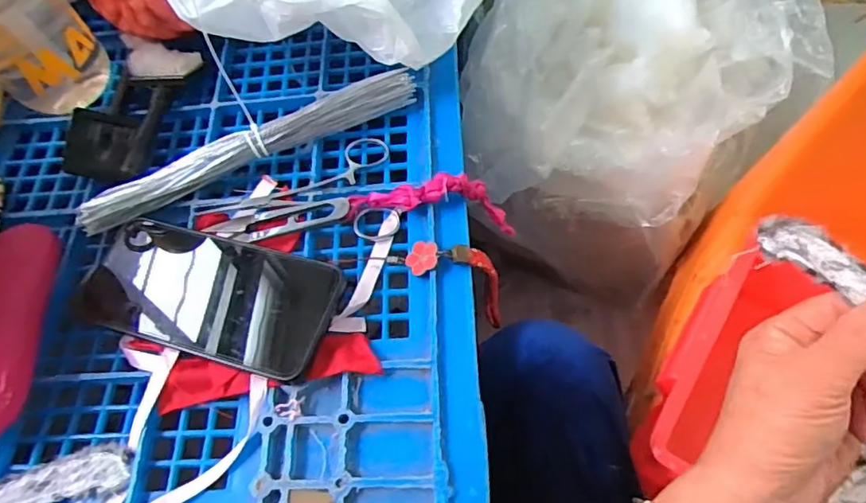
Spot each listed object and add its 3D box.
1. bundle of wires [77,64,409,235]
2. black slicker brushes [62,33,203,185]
[{"bbox_3d":[-0.131,-0.077,0.425,0.251,0.029,0.039,-26,65,-10],"label":"bundle of wires"},{"bbox_3d":[-0.238,-0.114,0.461,0.089,0.040,0.123,0,63,3],"label":"black slicker brushes"}]

